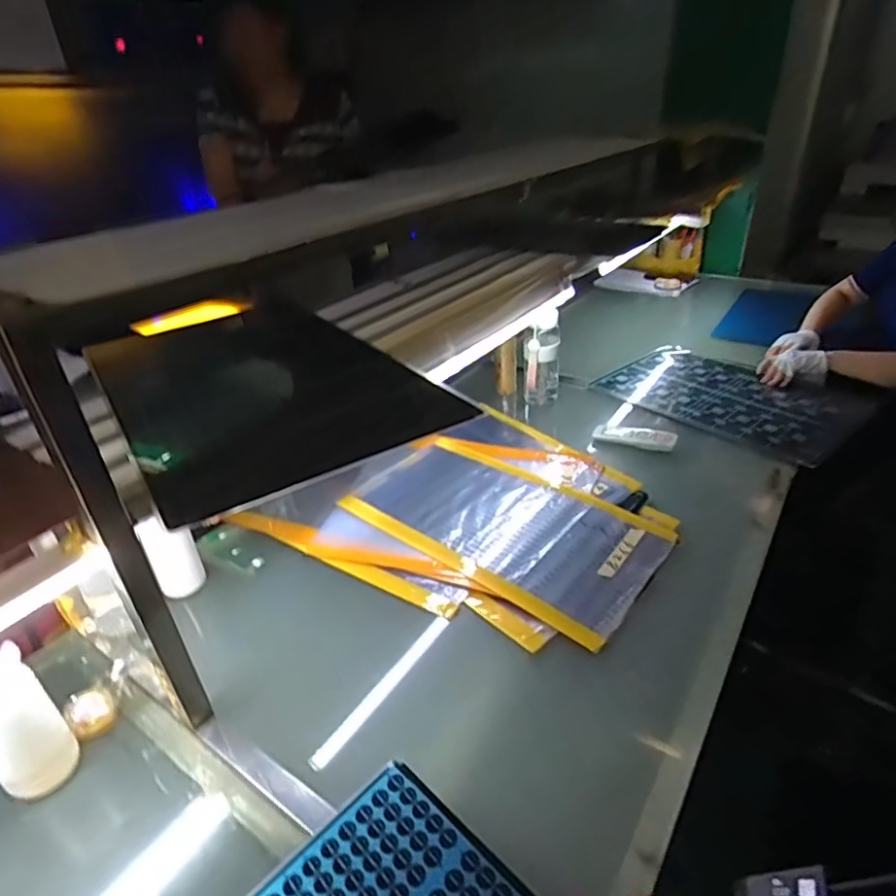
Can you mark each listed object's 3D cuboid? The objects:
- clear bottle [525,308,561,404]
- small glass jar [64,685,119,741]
[{"bbox_3d":[0.217,-0.201,1.337,0.078,0.219,0.088,4,32,13],"label":"clear bottle"},{"bbox_3d":[-0.425,0.318,0.694,0.046,0.046,0.048,-3,32,2],"label":"small glass jar"}]

